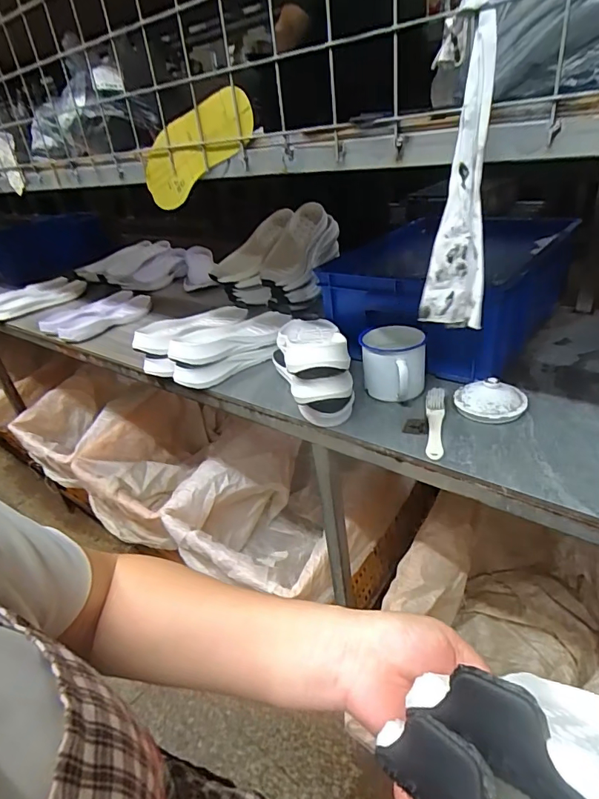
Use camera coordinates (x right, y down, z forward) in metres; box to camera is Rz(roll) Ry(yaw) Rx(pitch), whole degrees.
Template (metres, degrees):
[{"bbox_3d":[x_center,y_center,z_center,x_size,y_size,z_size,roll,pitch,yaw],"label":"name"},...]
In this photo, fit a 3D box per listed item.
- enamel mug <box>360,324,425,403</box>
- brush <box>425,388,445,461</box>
[{"bbox_3d":[0.153,-0.057,0.761,0.101,0.094,0.111,3,33,19],"label":"enamel mug"},{"bbox_3d":[0.198,0.033,0.674,0.027,0.020,0.155,1,32,15],"label":"brush"}]

